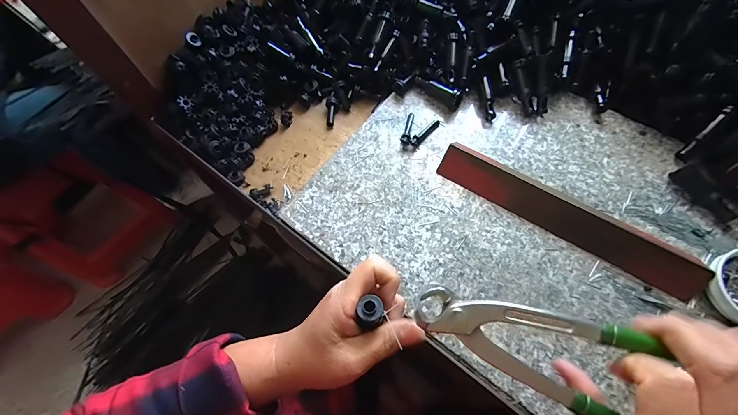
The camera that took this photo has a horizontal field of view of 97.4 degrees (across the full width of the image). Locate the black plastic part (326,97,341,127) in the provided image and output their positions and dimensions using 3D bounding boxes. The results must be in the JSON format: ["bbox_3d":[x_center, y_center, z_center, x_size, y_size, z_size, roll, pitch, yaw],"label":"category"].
[{"bbox_3d":[-0.050,-0.129,0.443,0.017,0.014,0.040,7,79,6],"label":"black plastic part"}]

